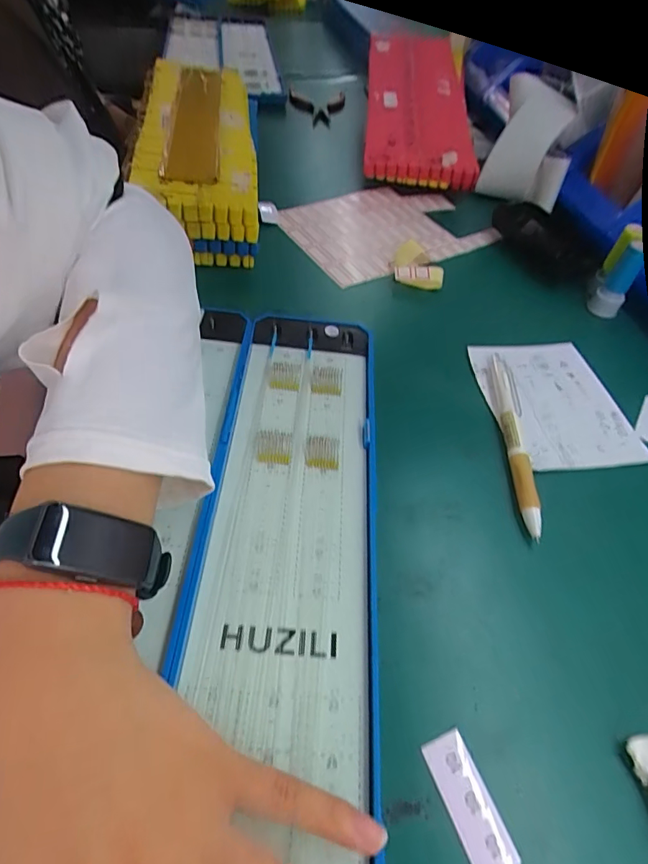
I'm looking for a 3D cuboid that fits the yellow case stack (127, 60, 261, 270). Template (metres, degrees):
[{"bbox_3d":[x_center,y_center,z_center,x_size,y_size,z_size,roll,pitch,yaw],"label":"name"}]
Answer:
[{"bbox_3d":[-0.121,-0.280,0.466,0.101,0.057,0.333,-3,51,-8],"label":"yellow case stack"}]

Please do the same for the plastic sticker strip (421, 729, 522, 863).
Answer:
[{"bbox_3d":[0.057,0.147,0.187,0.018,0.004,0.046,-15,54,-18],"label":"plastic sticker strip"}]

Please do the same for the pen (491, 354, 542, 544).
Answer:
[{"bbox_3d":[0.121,0.002,0.302,0.017,0.011,0.139,9,50,2],"label":"pen"}]

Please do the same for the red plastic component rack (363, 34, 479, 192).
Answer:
[{"bbox_3d":[0.108,-0.381,0.544,0.116,0.033,0.283,7,61,-4],"label":"red plastic component rack"}]

